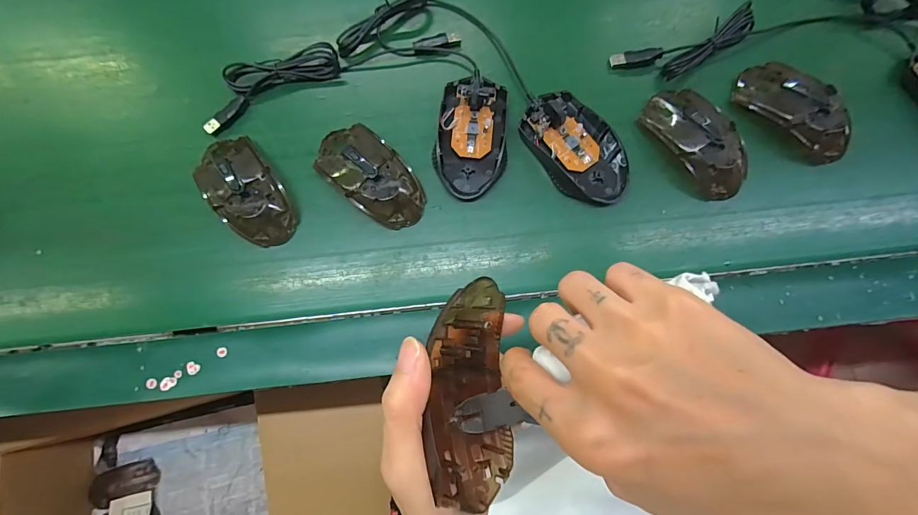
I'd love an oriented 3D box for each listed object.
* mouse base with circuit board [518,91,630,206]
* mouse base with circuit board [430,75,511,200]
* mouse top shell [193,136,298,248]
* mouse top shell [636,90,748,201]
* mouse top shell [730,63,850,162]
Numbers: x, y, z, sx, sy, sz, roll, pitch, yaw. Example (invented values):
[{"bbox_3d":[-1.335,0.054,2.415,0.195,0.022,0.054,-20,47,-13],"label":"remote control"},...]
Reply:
[{"bbox_3d":[0.105,-0.099,0.350,0.063,0.026,0.112,-34,81,-6],"label":"mouse base with circuit board"},{"bbox_3d":[0.012,-0.111,0.354,0.064,0.027,0.111,9,79,2],"label":"mouse base with circuit board"},{"bbox_3d":[-0.187,-0.059,0.346,0.056,0.031,0.105,-39,81,-7],"label":"mouse top shell"},{"bbox_3d":[0.213,-0.106,0.347,0.059,0.030,0.108,-37,81,-6],"label":"mouse top shell"},{"bbox_3d":[0.305,-0.136,0.353,0.105,0.027,0.056,39,82,7],"label":"mouse top shell"}]

